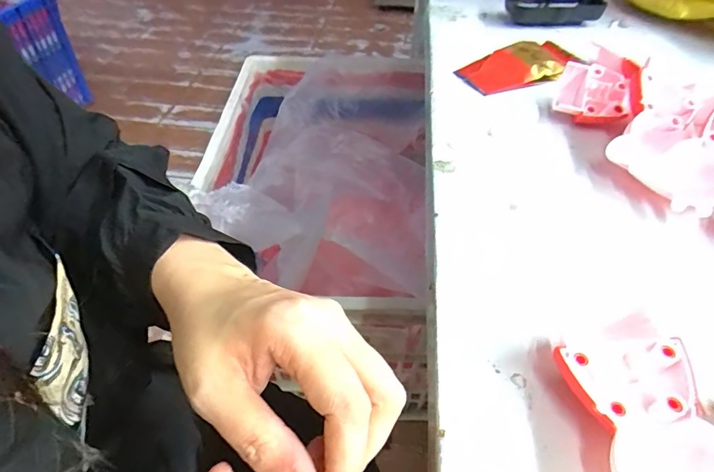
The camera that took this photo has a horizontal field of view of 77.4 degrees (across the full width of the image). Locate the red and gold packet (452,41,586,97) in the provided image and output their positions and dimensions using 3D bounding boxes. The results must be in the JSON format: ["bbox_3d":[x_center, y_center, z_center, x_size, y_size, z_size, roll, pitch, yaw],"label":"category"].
[{"bbox_3d":[0.162,-0.166,0.439,0.116,0.020,0.056,-21,50,-20],"label":"red and gold packet"}]

